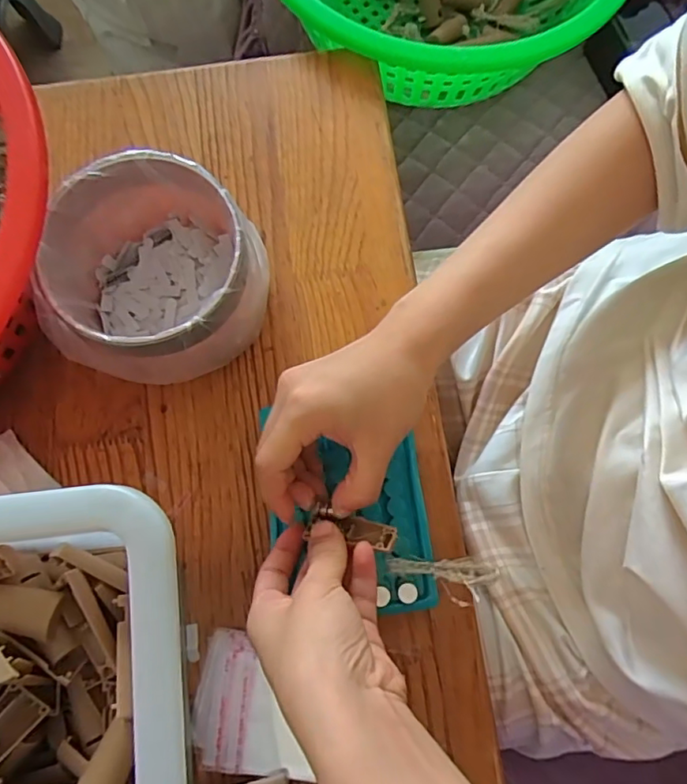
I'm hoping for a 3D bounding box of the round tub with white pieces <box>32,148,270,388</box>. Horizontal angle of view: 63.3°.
[{"bbox_3d":[-0.109,-0.067,0.343,0.112,0.083,0.117,0,75,1],"label":"round tub with white pieces"}]

